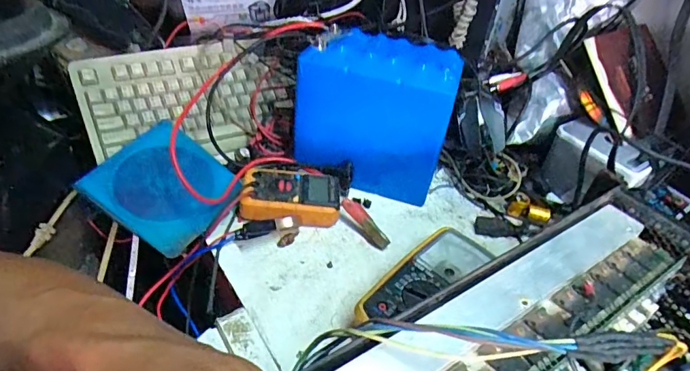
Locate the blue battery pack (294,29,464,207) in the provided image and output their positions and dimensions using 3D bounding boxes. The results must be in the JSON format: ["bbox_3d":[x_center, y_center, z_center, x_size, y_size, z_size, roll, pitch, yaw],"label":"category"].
[{"bbox_3d":[0.033,-0.085,0.580,0.180,0.184,0.086,10,37,4],"label":"blue battery pack"}]

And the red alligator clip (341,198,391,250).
[{"bbox_3d":[0.025,0.043,0.527,0.016,0.012,0.073,-30,71,-38],"label":"red alligator clip"}]

